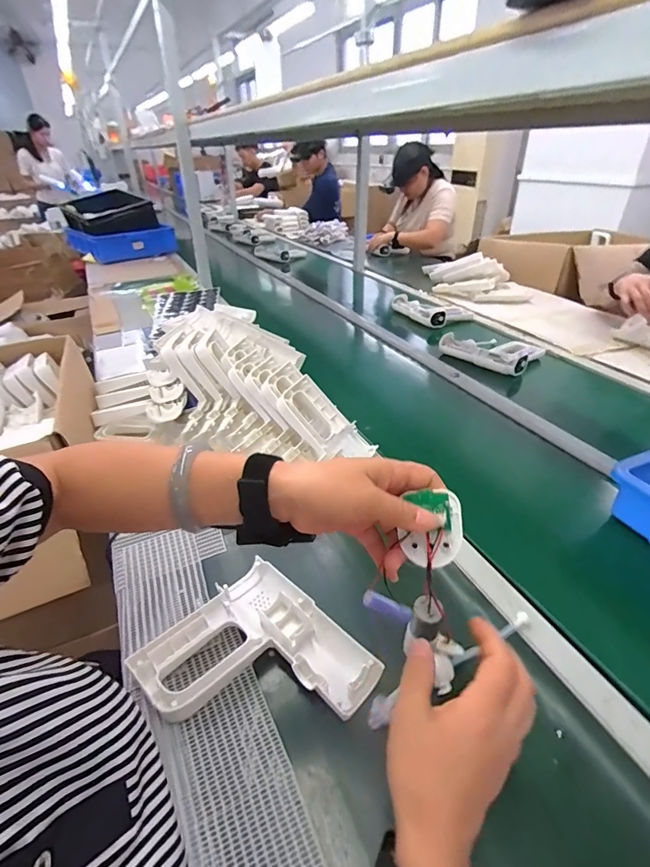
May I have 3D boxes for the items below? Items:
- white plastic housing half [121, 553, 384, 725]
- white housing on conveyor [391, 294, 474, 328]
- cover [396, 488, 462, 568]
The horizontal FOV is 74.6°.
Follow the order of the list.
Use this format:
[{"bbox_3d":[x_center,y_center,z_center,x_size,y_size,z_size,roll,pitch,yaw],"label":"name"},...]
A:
[{"bbox_3d":[-0.075,0.247,0.450,0.203,0.028,0.182,28,43,36],"label":"white plastic housing half"},{"bbox_3d":[0.338,-0.394,1.371,0.170,0.050,0.227,-14,36,-19],"label":"white housing on conveyor"},{"bbox_3d":[0.081,0.073,0.328,0.044,0.057,0.009,-3,-7,19],"label":"cover"}]

